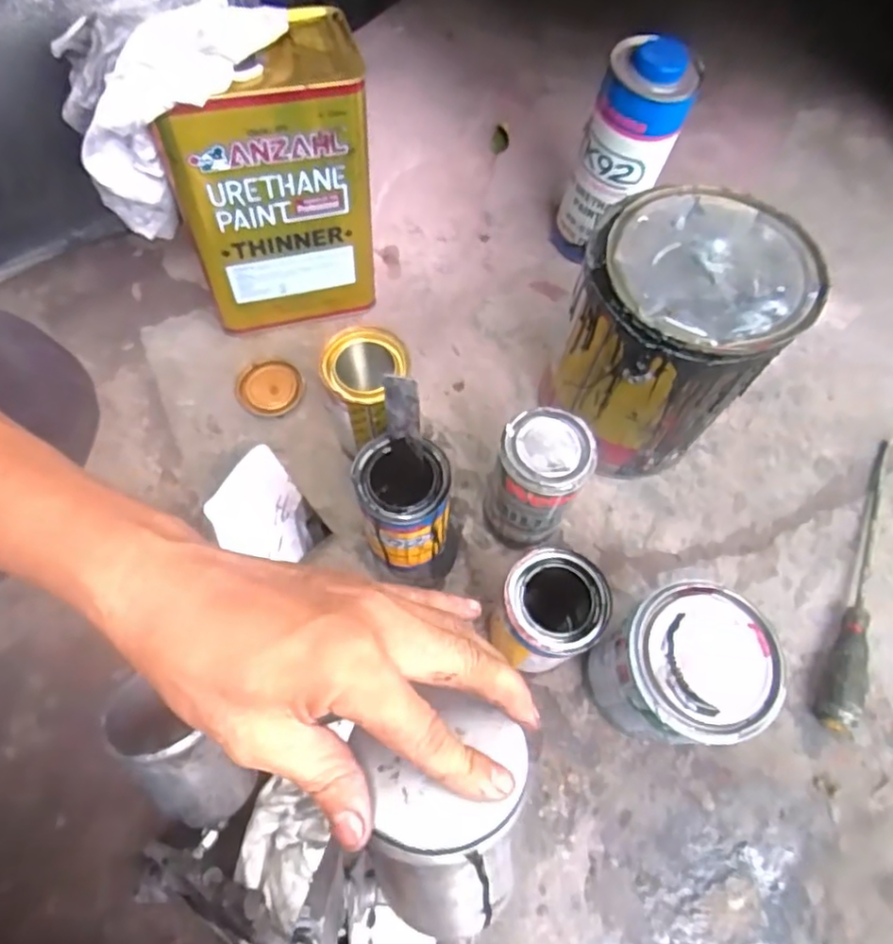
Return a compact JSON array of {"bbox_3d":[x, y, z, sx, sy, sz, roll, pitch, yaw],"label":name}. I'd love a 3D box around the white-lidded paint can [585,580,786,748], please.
[{"bbox_3d":[0.172,0.150,0.481,0.107,0.133,0.102,1,66,-2],"label":"white-lidded paint can"}]

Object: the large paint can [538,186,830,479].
[{"bbox_3d":[0.183,-0.109,0.534,0.146,0.182,0.153,1,66,-2],"label":"large paint can"}]

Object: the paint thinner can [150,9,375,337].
[{"bbox_3d":[-0.158,-0.253,0.585,0.174,0.249,0.109,-12,67,-7],"label":"paint thinner can"}]

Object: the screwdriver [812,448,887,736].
[{"bbox_3d":[0.382,0.092,0.574,0.034,0.029,0.288,24,68,9],"label":"screwdriver"}]

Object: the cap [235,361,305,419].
[{"bbox_3d":[-0.178,-0.084,0.638,0.066,0.014,0.061,1,66,-2],"label":"cap"}]

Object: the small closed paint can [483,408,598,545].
[{"bbox_3d":[0.074,0.012,0.536,0.068,0.134,0.073,1,66,-2],"label":"small closed paint can"}]

